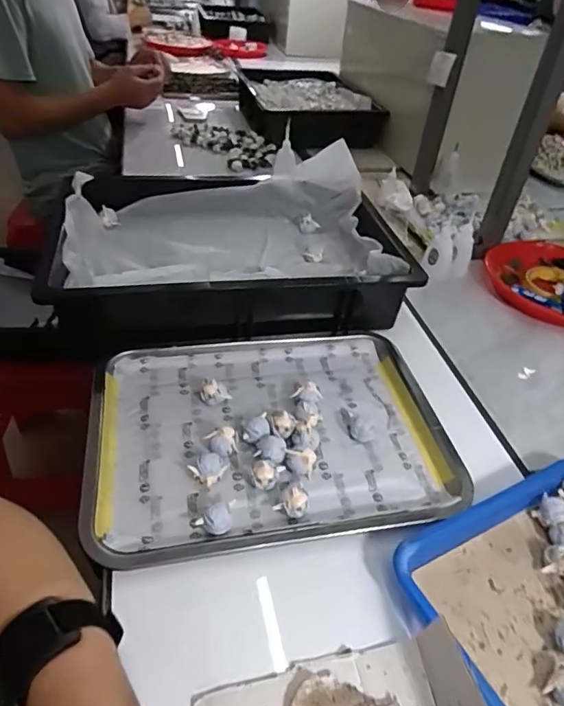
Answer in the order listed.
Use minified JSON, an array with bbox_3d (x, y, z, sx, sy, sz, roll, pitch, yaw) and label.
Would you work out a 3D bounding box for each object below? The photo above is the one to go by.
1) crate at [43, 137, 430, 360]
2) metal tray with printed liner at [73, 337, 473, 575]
[{"bbox_3d":[-0.082,-0.172,0.711,0.440,0.124,0.384,-4,41,-10],"label":"crate"},{"bbox_3d":[-0.012,0.075,0.505,0.349,0.030,0.269,-6,41,-11],"label":"metal tray with printed liner"}]

